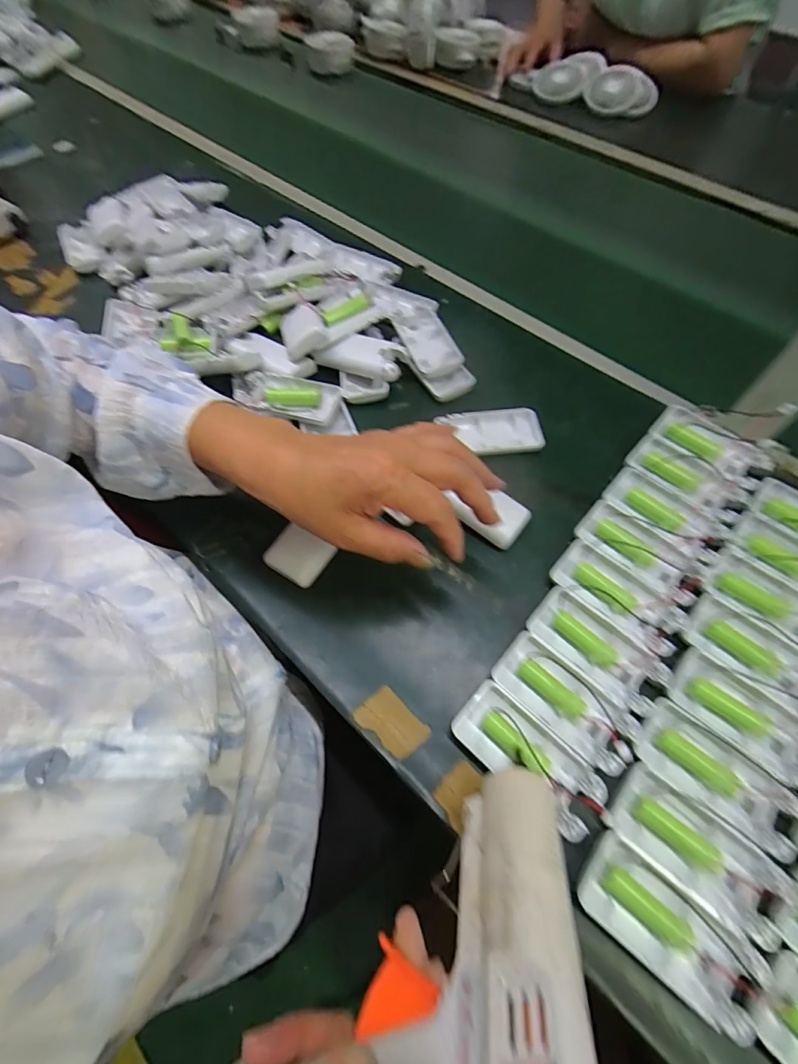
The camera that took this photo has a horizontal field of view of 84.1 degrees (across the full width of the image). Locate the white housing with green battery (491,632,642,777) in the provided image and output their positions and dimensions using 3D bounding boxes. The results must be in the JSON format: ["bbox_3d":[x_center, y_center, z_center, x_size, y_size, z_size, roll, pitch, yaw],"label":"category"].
[{"bbox_3d":[0.114,0.117,0.307,0.097,0.017,0.045,40,70,18],"label":"white housing with green battery"}]

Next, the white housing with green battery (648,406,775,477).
[{"bbox_3d":[0.283,-0.080,0.405,0.097,0.016,0.045,39,70,18],"label":"white housing with green battery"}]

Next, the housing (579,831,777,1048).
[{"bbox_3d":[0.150,0.222,0.247,0.096,0.012,0.045,36,69,16],"label":"housing"}]

